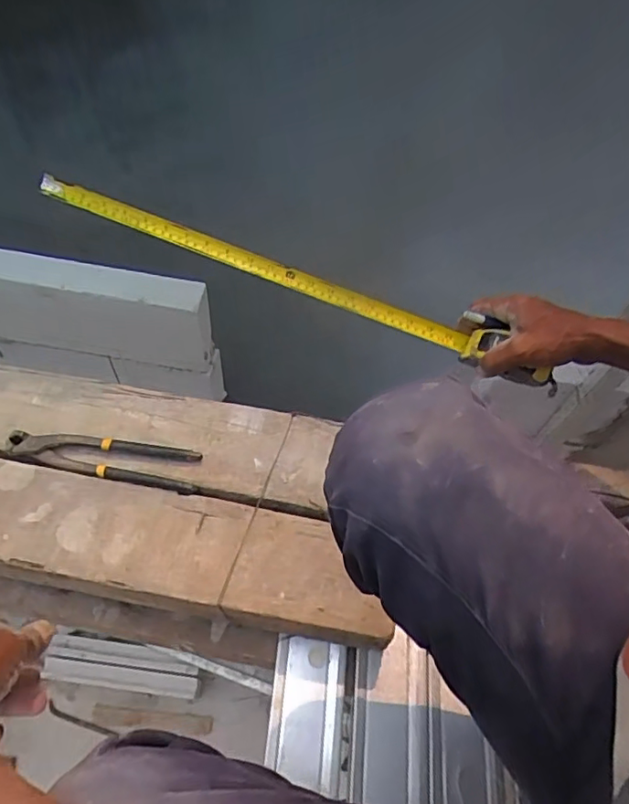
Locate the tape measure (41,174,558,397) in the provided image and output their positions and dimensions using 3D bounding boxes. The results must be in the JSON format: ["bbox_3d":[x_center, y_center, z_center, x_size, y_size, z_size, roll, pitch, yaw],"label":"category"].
[{"bbox_3d":[-0.030,-0.141,0.647,0.603,0.060,0.049,21,59,3],"label":"tape measure"}]

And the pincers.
[{"bbox_3d":[-0.244,0.061,0.652,0.222,0.017,0.053,12,58,3],"label":"pincers"}]

